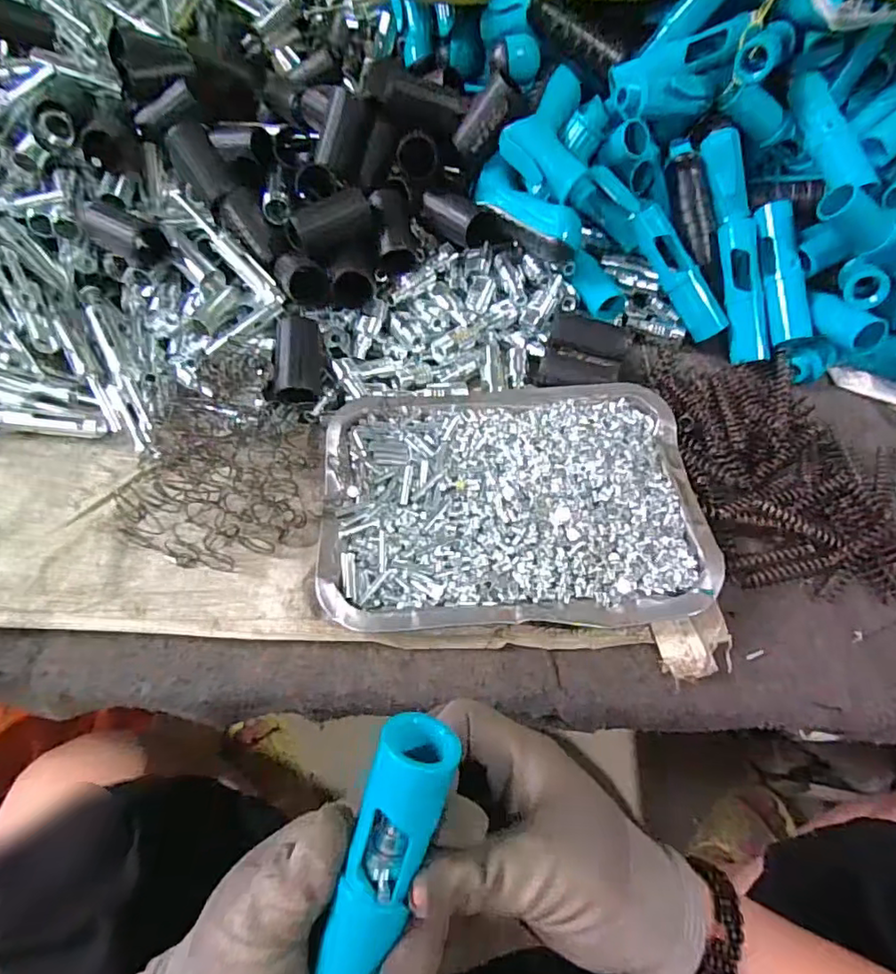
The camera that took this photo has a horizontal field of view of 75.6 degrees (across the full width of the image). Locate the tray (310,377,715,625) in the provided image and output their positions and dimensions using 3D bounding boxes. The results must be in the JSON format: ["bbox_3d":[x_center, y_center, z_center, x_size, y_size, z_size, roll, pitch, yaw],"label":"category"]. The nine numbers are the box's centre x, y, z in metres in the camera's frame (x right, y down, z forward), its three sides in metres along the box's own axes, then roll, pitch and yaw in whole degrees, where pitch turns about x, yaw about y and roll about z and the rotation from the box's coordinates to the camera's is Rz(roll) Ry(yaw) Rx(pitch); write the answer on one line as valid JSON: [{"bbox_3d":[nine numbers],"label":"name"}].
[{"bbox_3d":[0.043,0.004,0.397,0.250,0.026,0.184,-3,60,0],"label":"tray"}]

